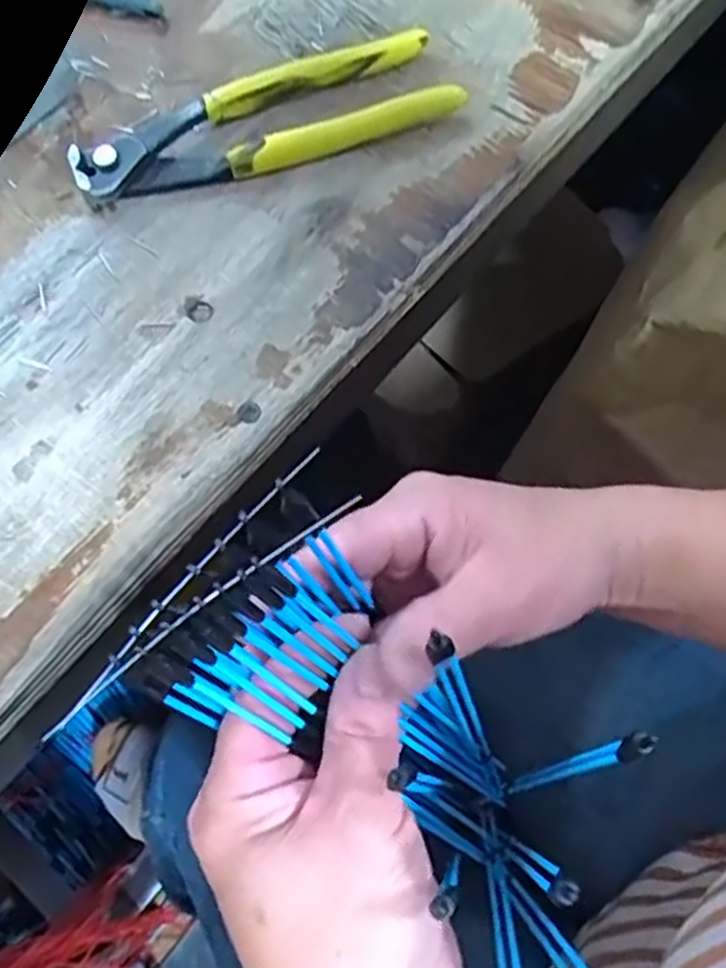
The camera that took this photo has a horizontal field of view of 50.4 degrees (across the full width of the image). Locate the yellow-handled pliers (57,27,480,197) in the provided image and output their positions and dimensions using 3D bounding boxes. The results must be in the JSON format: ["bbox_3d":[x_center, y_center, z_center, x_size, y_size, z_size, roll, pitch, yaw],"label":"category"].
[{"bbox_3d":[-0.040,-0.154,0.331,0.162,0.016,0.046,-22,67,-8],"label":"yellow-handled pliers"}]

